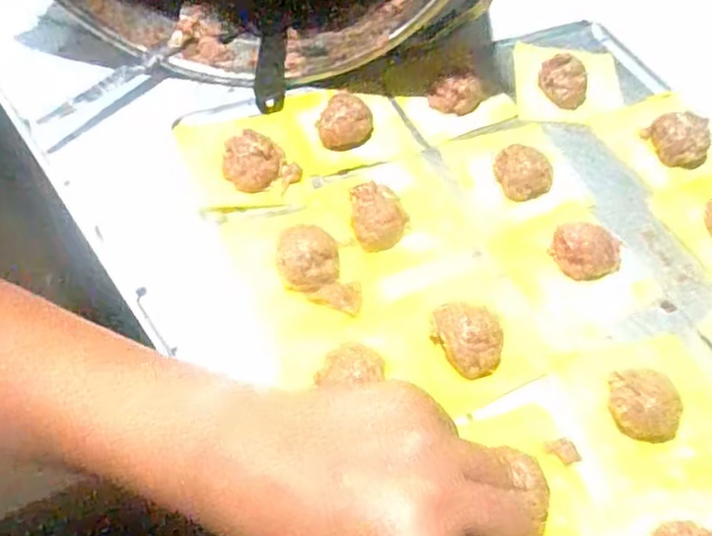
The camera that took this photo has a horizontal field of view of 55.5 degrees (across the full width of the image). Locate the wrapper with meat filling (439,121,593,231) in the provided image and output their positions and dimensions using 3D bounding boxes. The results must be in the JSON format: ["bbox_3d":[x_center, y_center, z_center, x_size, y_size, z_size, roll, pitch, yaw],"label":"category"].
[{"bbox_3d":[0.098,-0.065,0.417,0.073,0.018,0.075,-12,55,-15],"label":"wrapper with meat filling"}]

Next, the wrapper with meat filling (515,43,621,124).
[{"bbox_3d":[0.151,-0.133,0.469,0.079,0.021,0.075,7,52,-1],"label":"wrapper with meat filling"}]

